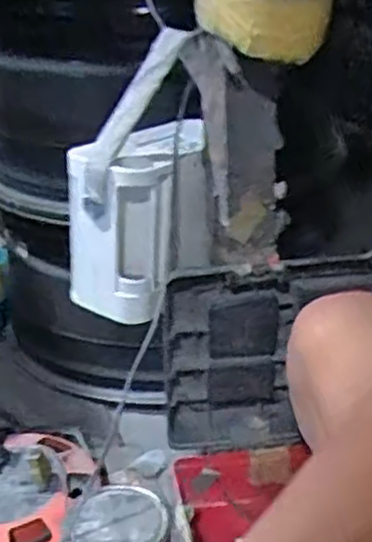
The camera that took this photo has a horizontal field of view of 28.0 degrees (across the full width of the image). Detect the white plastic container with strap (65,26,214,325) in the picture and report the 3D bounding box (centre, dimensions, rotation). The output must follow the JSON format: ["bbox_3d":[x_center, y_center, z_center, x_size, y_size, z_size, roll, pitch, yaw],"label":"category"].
[{"bbox_3d":[-0.047,-0.087,0.707,0.132,0.230,0.115,-2,26,-3],"label":"white plastic container with strap"}]

